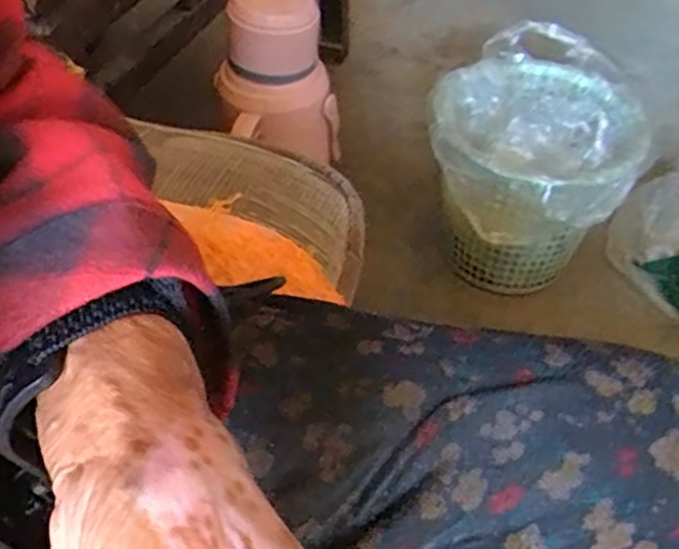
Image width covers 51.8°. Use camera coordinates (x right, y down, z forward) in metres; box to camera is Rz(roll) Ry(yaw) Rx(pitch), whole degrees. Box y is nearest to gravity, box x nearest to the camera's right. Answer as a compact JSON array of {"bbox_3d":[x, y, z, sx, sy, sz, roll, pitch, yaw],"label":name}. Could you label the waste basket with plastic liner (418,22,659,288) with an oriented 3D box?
[{"bbox_3d":[0.234,-0.121,0.902,0.241,0.256,0.263,11,47,8],"label":"waste basket with plastic liner"}]

